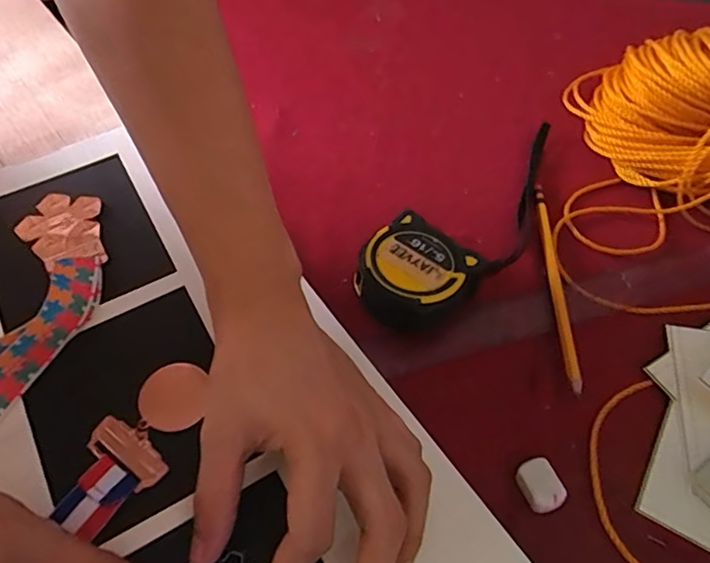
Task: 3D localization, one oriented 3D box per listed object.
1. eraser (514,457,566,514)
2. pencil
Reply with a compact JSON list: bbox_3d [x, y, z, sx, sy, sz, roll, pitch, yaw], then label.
[{"bbox_3d":[0.097,0.107,0.295,0.020,0.008,0.026,-17,59,-14],"label":"eraser"},{"bbox_3d":[0.131,-0.002,0.369,0.009,0.008,0.158,4,56,-1],"label":"pencil"}]

